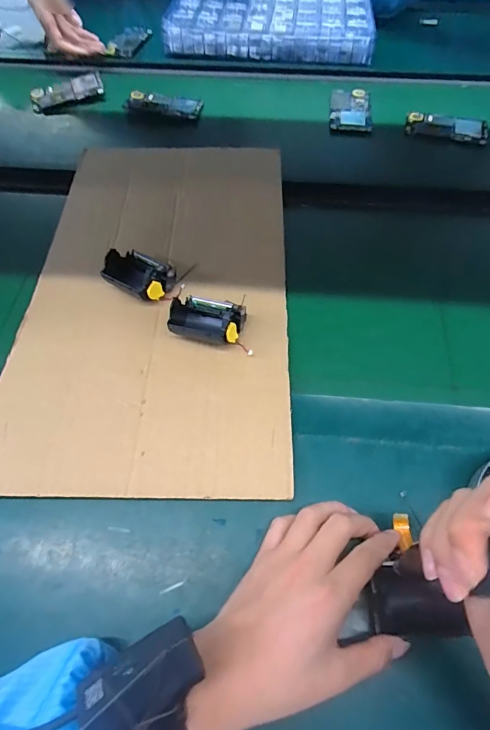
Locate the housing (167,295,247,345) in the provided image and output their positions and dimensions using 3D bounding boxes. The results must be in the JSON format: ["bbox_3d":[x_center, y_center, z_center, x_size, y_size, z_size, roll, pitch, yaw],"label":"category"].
[{"bbox_3d":[-0.040,-0.050,0.432,0.075,0.048,0.058,14,59,8],"label":"housing"}]

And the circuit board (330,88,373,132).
[{"bbox_3d":[0.178,-0.429,0.683,0.068,0.005,0.118,6,59,3],"label":"circuit board"}]

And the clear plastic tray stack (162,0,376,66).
[{"bbox_3d":[0.047,-0.657,0.793,0.389,0.051,0.205,1,60,0],"label":"clear plastic tray stack"}]

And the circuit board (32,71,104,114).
[{"bbox_3d":[-0.304,-0.466,0.693,0.127,0.007,0.072,-29,64,-16],"label":"circuit board"}]

